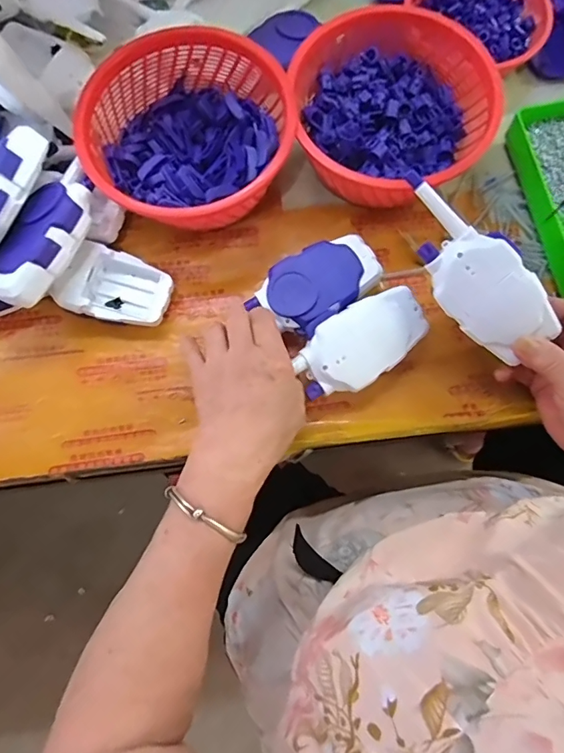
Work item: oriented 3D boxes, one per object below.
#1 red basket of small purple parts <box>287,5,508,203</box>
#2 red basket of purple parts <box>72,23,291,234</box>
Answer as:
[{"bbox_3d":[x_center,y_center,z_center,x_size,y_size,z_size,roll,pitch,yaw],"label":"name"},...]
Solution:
[{"bbox_3d":[0.096,-0.245,0.433,0.170,0.081,0.184,0,77,-1],"label":"red basket of small purple parts"},{"bbox_3d":[-0.083,-0.216,0.428,0.174,0.080,0.167,0,77,-1],"label":"red basket of purple parts"}]

